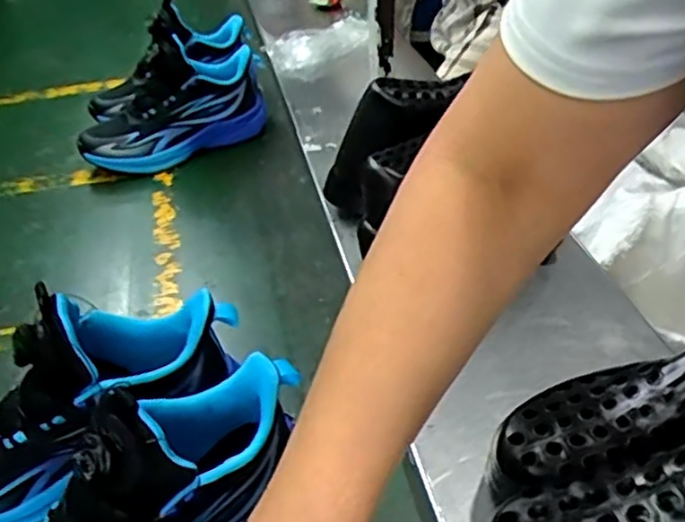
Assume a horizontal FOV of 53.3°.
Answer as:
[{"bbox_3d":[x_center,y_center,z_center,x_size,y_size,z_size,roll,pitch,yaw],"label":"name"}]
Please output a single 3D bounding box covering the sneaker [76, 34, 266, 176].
[{"bbox_3d":[-0.229,-0.212,0.902,0.237,0.137,0.092,-26,44,-27],"label":"sneaker"}]

